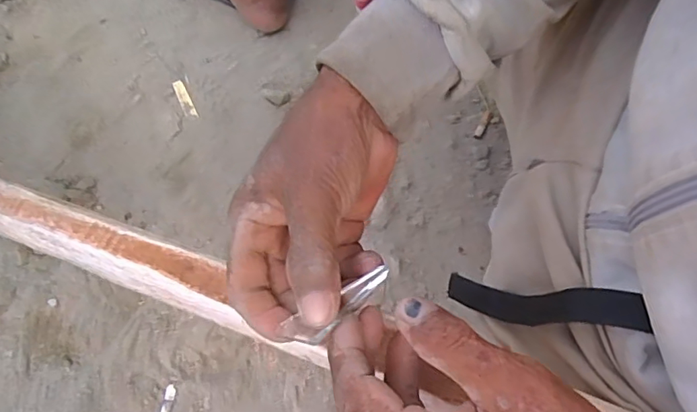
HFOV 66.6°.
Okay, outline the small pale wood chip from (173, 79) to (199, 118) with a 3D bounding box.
[{"bbox_3d":[-0.218,-0.142,0.706,0.016,0.004,0.059,-26,79,-8],"label":"small pale wood chip"}]

